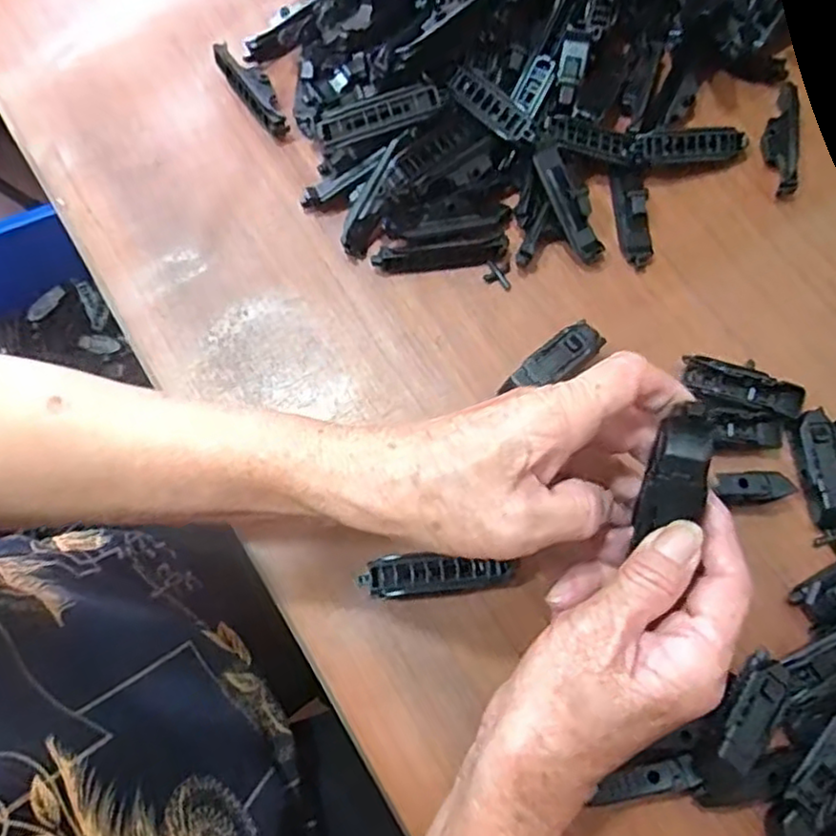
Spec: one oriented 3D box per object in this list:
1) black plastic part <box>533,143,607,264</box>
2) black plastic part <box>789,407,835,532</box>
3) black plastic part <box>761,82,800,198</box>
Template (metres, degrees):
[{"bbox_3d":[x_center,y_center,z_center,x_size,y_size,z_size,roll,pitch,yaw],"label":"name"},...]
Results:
[{"bbox_3d":[0.094,-0.129,0.407,0.017,0.023,0.074,-29,98,-7],"label":"black plastic part"},{"bbox_3d":[0.223,0.028,0.371,0.023,0.015,0.065,-7,73,-1],"label":"black plastic part"},{"bbox_3d":[0.236,-0.184,0.437,0.021,0.016,0.089,10,74,4],"label":"black plastic part"}]

